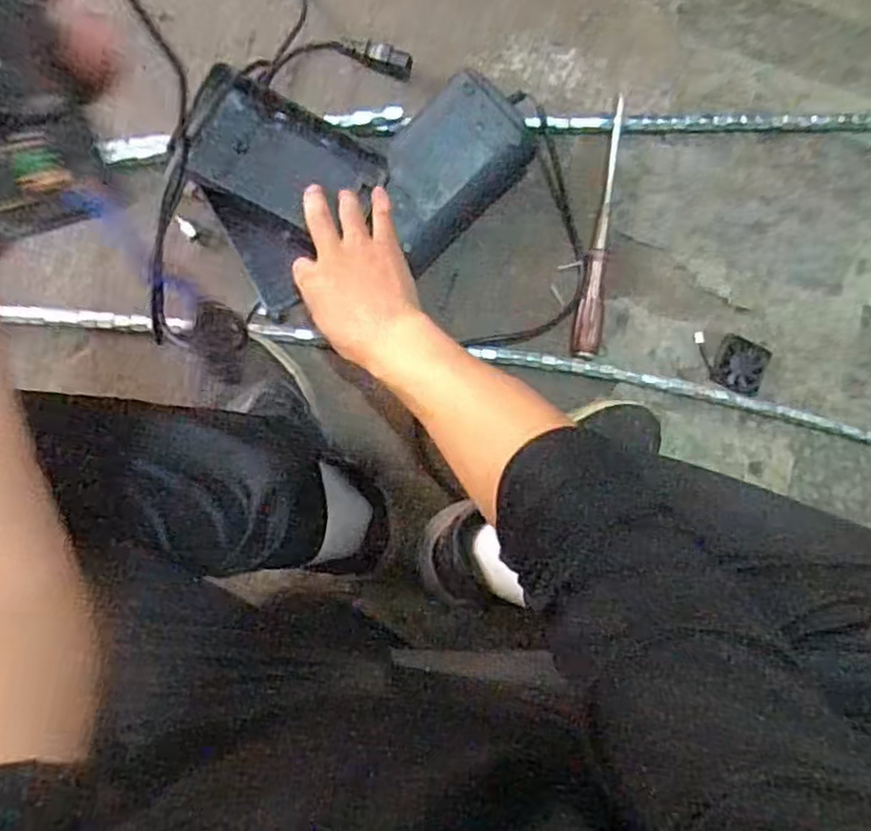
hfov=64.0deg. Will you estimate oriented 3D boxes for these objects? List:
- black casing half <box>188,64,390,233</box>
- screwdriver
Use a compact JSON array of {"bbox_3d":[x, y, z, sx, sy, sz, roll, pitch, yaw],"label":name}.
[{"bbox_3d":[-0.124,-0.214,0.582,0.152,0.035,0.088,23,88,-7],"label":"black casing half"},{"bbox_3d":[0.164,-0.179,0.677,0.026,0.022,0.246,9,90,-7],"label":"screwdriver"}]

